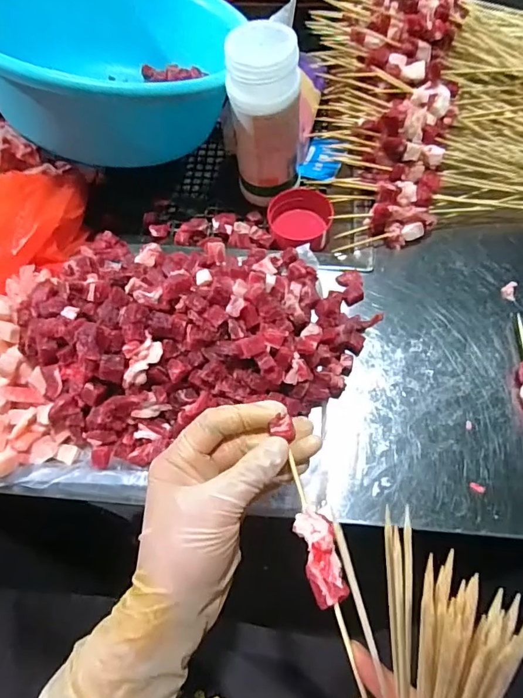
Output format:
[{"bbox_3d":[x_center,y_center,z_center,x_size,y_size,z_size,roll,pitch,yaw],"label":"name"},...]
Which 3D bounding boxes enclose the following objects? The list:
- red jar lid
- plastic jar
[{"bbox_3d":[0.040,-0.132,0.468,0.063,0.033,0.054,-6,66,0],"label":"red jar lid"},{"bbox_3d":[0.005,-0.214,0.433,0.062,0.146,0.063,-1,66,2],"label":"plastic jar"}]

